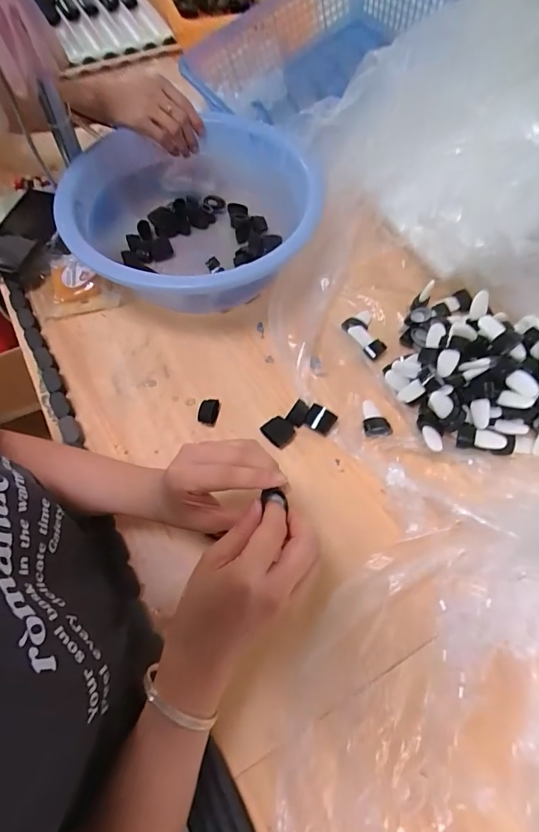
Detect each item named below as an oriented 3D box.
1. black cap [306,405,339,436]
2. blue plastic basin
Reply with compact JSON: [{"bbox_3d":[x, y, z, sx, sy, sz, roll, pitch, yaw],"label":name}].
[{"bbox_3d":[0.060,0.006,0.492,0.035,0.020,0.026,29,67,13],"label":"black cap"},{"bbox_3d":[-0.097,-0.267,0.564,0.319,0.106,0.312,0,63,0],"label":"blue plastic basin"}]

